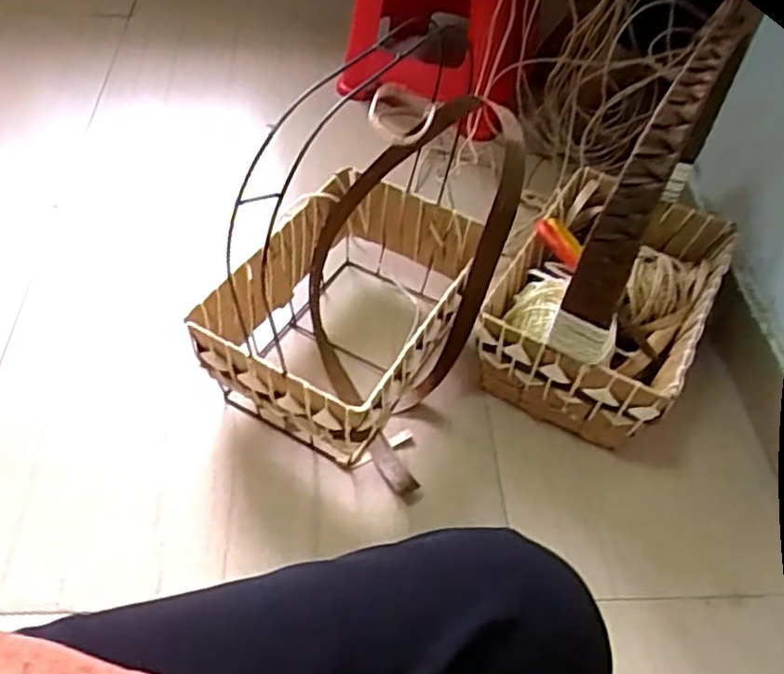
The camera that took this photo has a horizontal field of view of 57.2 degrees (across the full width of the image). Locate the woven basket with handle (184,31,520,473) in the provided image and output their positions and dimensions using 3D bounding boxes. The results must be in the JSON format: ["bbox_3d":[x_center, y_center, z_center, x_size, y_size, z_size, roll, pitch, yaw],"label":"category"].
[{"bbox_3d":[-0.033,-0.072,0.837,0.265,0.307,0.351,26,51,17],"label":"woven basket with handle"}]

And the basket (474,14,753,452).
[{"bbox_3d":[0.282,-0.120,0.838,0.223,0.426,0.371,25,51,17],"label":"basket"}]

